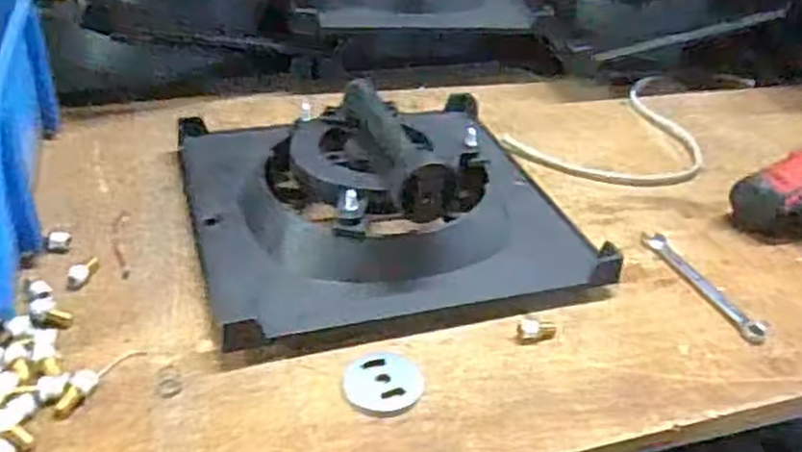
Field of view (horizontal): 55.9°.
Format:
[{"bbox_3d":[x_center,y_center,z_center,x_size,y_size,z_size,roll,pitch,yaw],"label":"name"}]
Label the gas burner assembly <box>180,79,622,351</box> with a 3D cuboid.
[{"bbox_3d":[-0.017,-0.051,0.612,0.287,0.104,0.282,-8,36,-18],"label":"gas burner assembly"}]

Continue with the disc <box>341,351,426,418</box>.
[{"bbox_3d":[-0.011,0.098,0.479,0.050,0.004,0.051,3,34,-2],"label":"disc"}]

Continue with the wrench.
[{"bbox_3d":[0.234,0.042,0.592,0.020,0.008,0.137,-9,37,-19],"label":"wrench"}]

